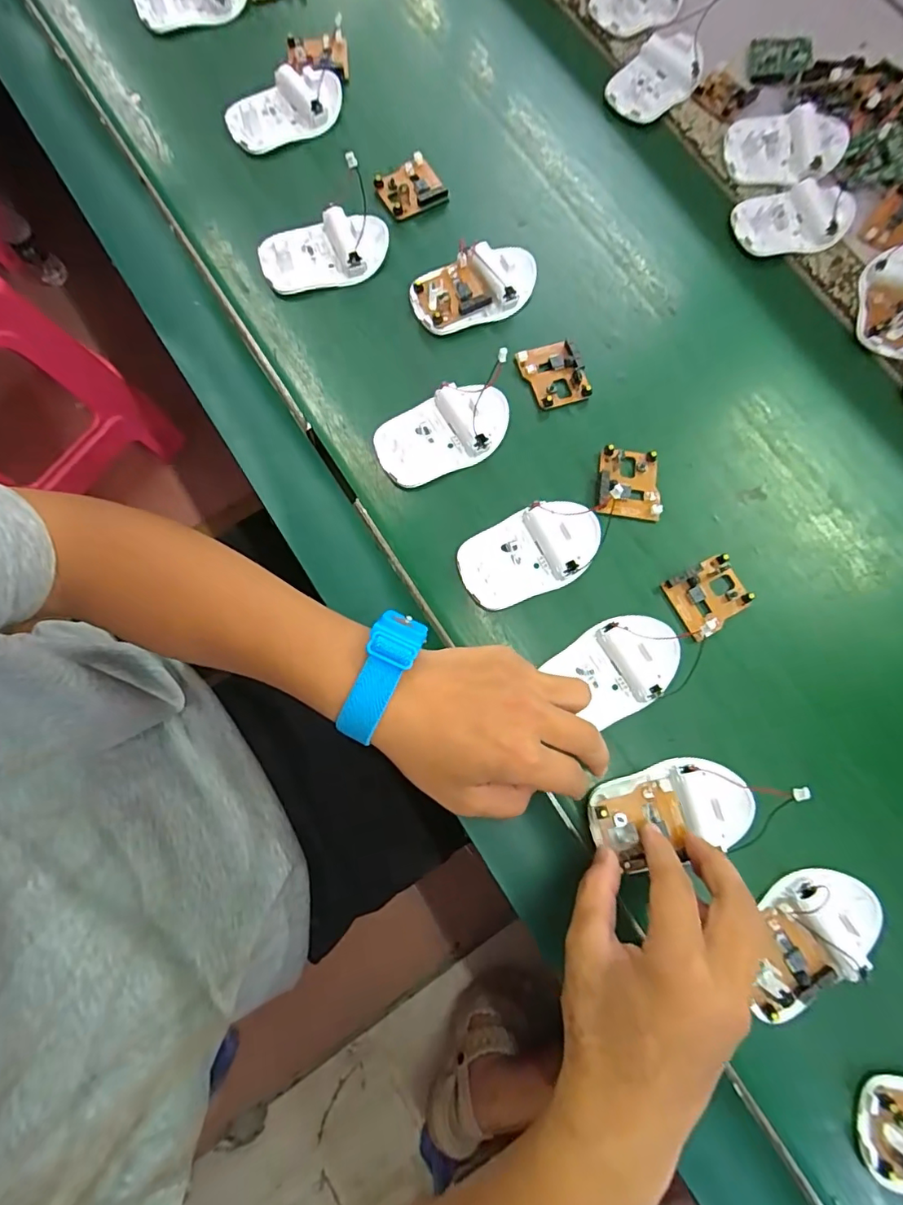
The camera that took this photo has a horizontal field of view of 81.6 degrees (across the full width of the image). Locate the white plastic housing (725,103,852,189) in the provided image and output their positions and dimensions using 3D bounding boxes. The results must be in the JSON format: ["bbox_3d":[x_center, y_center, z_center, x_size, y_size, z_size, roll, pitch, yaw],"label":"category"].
[{"bbox_3d":[0.276,-0.375,0.432,0.095,0.019,0.056,-8,78,-3],"label":"white plastic housing"}]

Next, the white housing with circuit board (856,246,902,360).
[{"bbox_3d":[0.345,-0.233,0.405,0.050,0.020,0.088,12,77,1],"label":"white housing with circuit board"}]

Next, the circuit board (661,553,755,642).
[{"bbox_3d":[0.175,-0.005,0.355,0.048,0.011,0.044,-30,80,-8],"label":"circuit board"}]

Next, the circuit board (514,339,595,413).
[{"bbox_3d":[0.076,-0.168,0.387,0.041,0.011,0.050,-24,79,-7],"label":"circuit board"}]

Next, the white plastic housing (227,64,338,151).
[{"bbox_3d":[-0.137,-0.406,0.430,0.096,0.022,0.051,-25,79,-7],"label":"white plastic housing"}]

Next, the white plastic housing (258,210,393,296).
[{"bbox_3d":[-0.096,-0.269,0.400,0.096,0.023,0.055,-14,78,-5],"label":"white plastic housing"}]

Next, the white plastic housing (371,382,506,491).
[{"bbox_3d":[-0.005,-0.121,0.368,0.096,0.023,0.055,-23,79,-7],"label":"white plastic housing"}]

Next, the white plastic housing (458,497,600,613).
[{"bbox_3d":[0.052,-0.034,0.352,0.095,0.018,0.055,-21,79,-6],"label":"white plastic housing"}]

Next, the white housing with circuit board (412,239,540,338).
[{"bbox_3d":[0.018,-0.239,0.395,0.095,0.022,0.051,-19,79,-6],"label":"white housing with circuit board"}]

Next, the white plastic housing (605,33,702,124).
[{"bbox_3d":[0.173,-0.445,0.444,0.056,0.023,0.074,38,79,6],"label":"white plastic housing"}]

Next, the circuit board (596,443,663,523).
[{"bbox_3d":[0.126,-0.084,0.371,0.044,0.007,0.050,8,77,0],"label":"circuit board"}]

